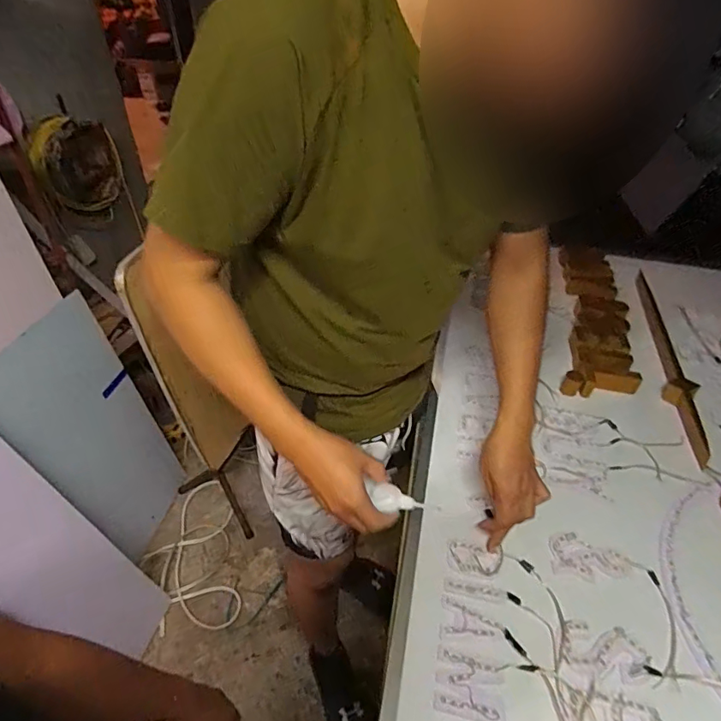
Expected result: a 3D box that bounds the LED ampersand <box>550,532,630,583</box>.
[{"bbox_3d":[0.330,0.285,0.701,0.107,0.004,0.065,10,44,7],"label":"LED ampersand"}]

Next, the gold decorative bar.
[{"bbox_3d":[0.639,-0.012,1.010,0.058,0.023,0.553,12,44,10],"label":"gold decorative bar"}]

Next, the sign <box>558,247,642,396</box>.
[{"bbox_3d":[0.537,-0.115,1.116,0.138,0.034,0.519,12,44,9],"label":"sign"}]

